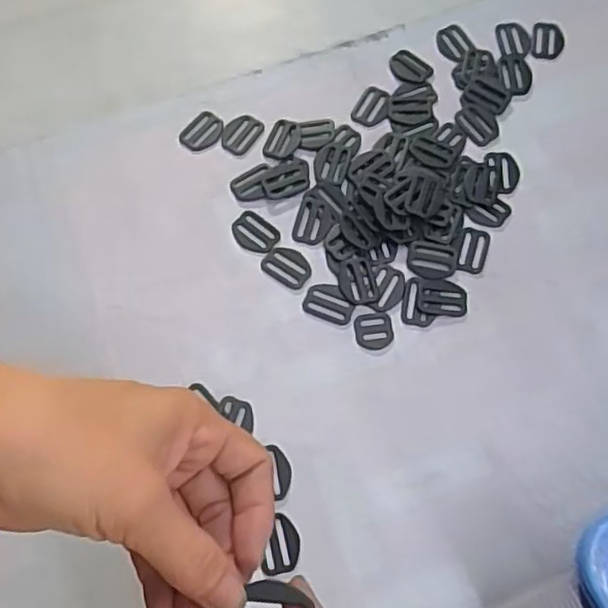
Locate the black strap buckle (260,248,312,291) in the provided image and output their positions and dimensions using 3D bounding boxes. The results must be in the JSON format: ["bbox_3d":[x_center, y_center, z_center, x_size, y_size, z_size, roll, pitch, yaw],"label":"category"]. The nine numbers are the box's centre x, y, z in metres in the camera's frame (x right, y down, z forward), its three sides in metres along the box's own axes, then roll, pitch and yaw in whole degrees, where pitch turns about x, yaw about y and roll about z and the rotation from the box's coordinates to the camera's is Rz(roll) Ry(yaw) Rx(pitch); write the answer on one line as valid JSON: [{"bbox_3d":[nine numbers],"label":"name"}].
[{"bbox_3d":[-0.011,-0.025,0.432,0.033,0.004,0.025,34,75,12],"label":"black strap buckle"}]

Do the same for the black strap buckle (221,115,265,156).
[{"bbox_3d":[-0.045,-0.123,0.469,0.025,0.004,0.032,28,74,11],"label":"black strap buckle"}]

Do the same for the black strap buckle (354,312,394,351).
[{"bbox_3d":[0.045,0.017,0.415,0.023,0.004,0.024,-7,71,-1],"label":"black strap buckle"}]

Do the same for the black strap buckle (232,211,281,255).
[{"bbox_3d":[-0.033,-0.048,0.441,0.033,0.004,0.025,33,75,12],"label":"black strap buckle"}]

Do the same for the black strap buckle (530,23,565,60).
[{"bbox_3d":[0.184,-0.197,0.486,0.024,0.005,0.031,14,72,6],"label":"black strap buckle"}]

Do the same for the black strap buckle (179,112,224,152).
[{"bbox_3d":[-0.074,-0.124,0.471,0.032,0.004,0.026,-43,75,-12],"label":"black strap buckle"}]

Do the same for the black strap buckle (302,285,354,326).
[{"bbox_3d":[0.017,-0.001,0.422,0.033,0.004,0.022,23,73,9],"label":"black strap buckle"}]

